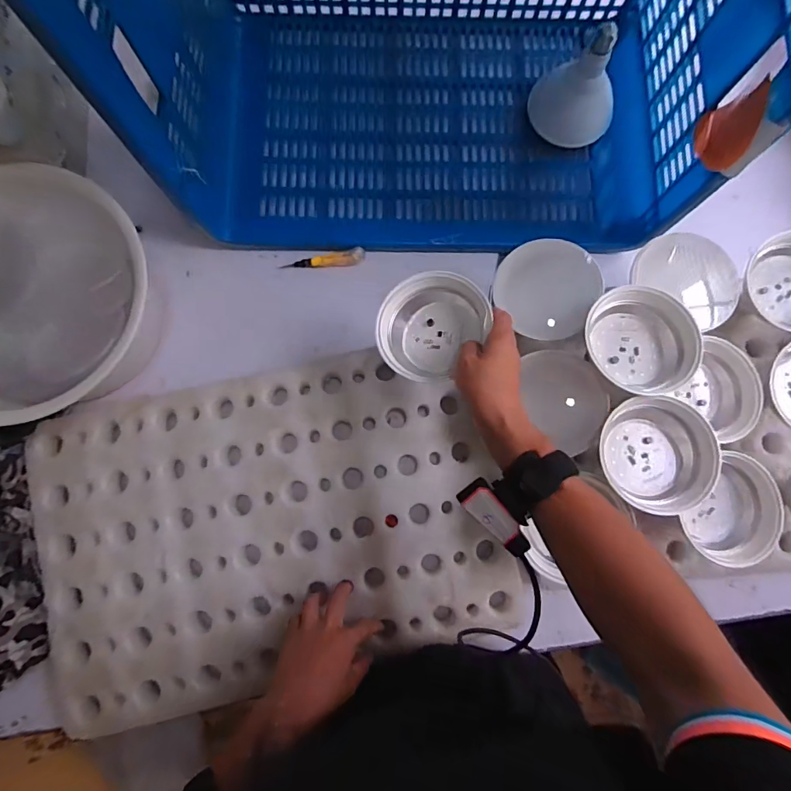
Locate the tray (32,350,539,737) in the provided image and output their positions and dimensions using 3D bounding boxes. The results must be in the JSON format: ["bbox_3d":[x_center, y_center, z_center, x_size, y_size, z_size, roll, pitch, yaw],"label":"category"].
[{"bbox_3d":[-0.143,0.152,0.530,0.525,0.040,0.358,-14,83,0],"label":"tray"}]

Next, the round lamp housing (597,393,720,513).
[{"bbox_3d":[0.260,0.059,0.447,0.108,0.040,0.112,1,84,1],"label":"round lamp housing"}]

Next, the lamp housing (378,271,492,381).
[{"bbox_3d":[0.039,-0.071,0.453,0.116,0.048,0.105,-13,72,9],"label":"lamp housing"}]

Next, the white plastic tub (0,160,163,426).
[{"bbox_3d":[-0.419,-0.094,0.523,0.271,0.138,0.250,0,83,1],"label":"white plastic tub"}]

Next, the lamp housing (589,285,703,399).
[{"bbox_3d":[0.252,-0.055,0.460,0.105,0.045,0.113,-13,83,0],"label":"lamp housing"}]

